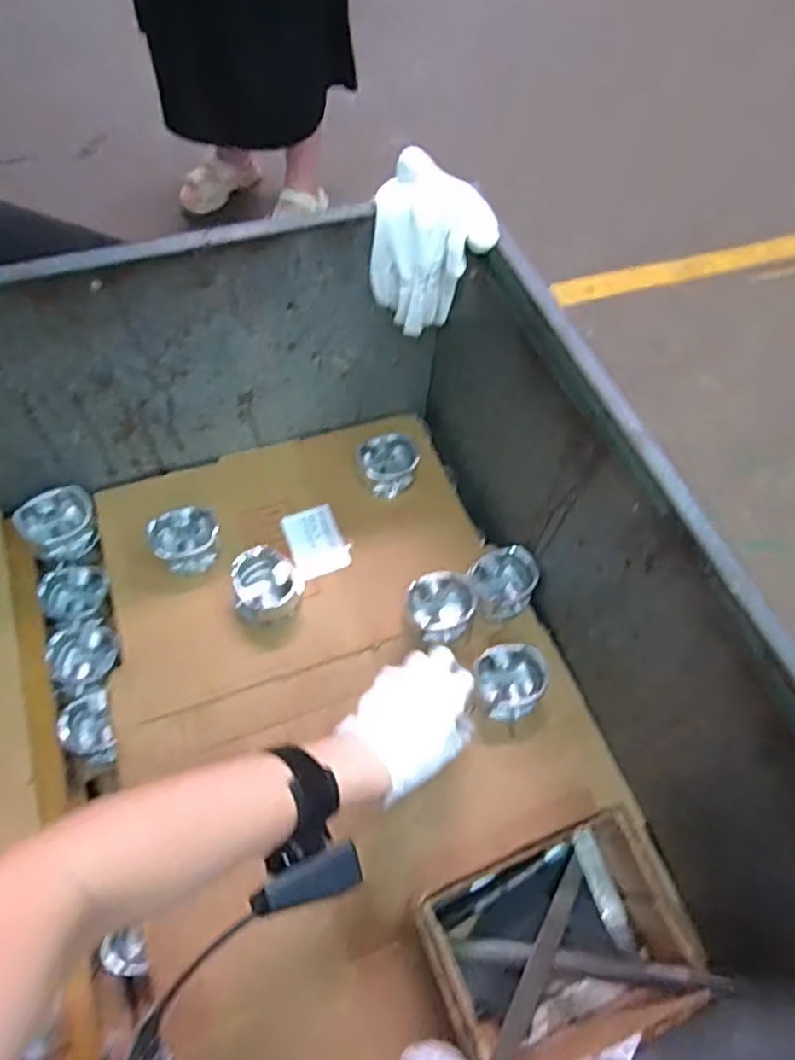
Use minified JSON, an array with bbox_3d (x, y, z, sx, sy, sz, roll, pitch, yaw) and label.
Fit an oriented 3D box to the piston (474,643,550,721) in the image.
[{"bbox_3d":[0.119,0.162,0.683,0.072,0.045,0.071,1,59,-2],"label":"piston"}]

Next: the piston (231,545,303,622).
[{"bbox_3d":[-0.146,0.063,0.718,0.077,0.054,0.072,-15,61,-12],"label":"piston"}]

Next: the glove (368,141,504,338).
[{"bbox_3d":[0.031,-0.297,0.673,0.114,0.137,0.102,-1,59,-4],"label":"glove"}]

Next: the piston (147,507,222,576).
[{"bbox_3d":[-0.244,0.013,0.748,0.077,0.043,0.072,1,59,-2],"label":"piston"}]

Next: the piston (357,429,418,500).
[{"bbox_3d":[-0.013,-0.084,0.817,0.069,0.046,0.067,1,59,-2],"label":"piston"}]

